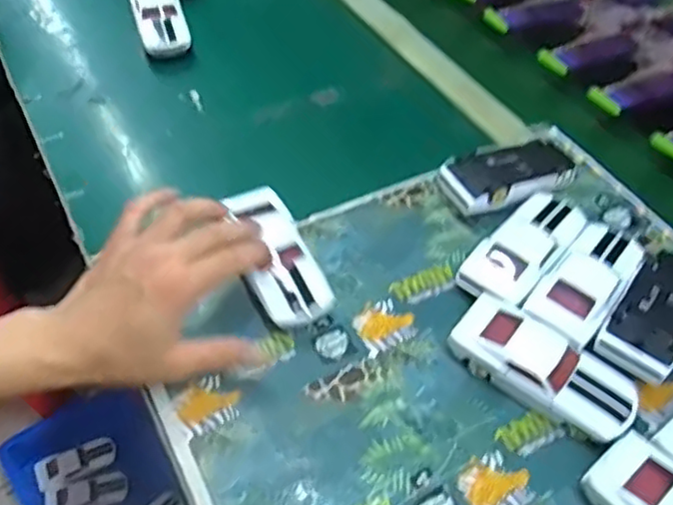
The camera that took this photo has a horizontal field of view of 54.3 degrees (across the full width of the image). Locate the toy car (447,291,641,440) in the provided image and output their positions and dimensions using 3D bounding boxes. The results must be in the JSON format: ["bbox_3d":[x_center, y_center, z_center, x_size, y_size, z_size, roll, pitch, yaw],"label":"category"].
[{"bbox_3d":[0.147,0.081,0.465,0.127,0.033,0.055,32,54,21],"label":"toy car"}]

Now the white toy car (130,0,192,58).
[{"bbox_3d":[-0.198,-0.266,0.735,0.054,0.028,0.122,-14,53,-12],"label":"white toy car"}]

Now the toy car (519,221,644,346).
[{"bbox_3d":[0.196,0.025,0.518,0.055,0.034,0.134,34,56,24],"label":"toy car"}]

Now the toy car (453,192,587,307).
[{"bbox_3d":[0.155,-0.002,0.537,0.054,0.031,0.130,35,55,23],"label":"toy car"}]

